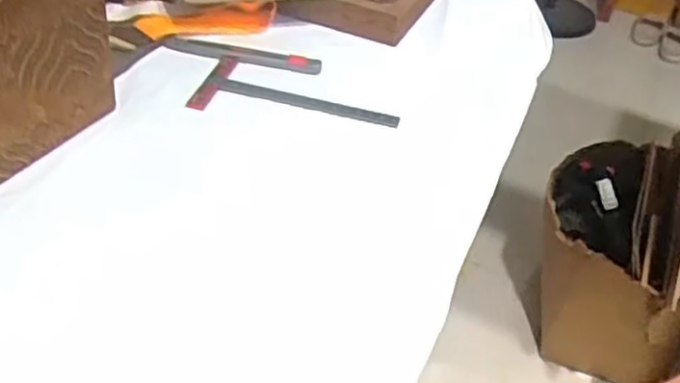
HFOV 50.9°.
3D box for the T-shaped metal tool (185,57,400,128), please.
[{"bbox_3d":[-0.035,-0.078,0.609,0.169,0.020,0.069,14,38,8],"label":"T-shaped metal tool"}]

